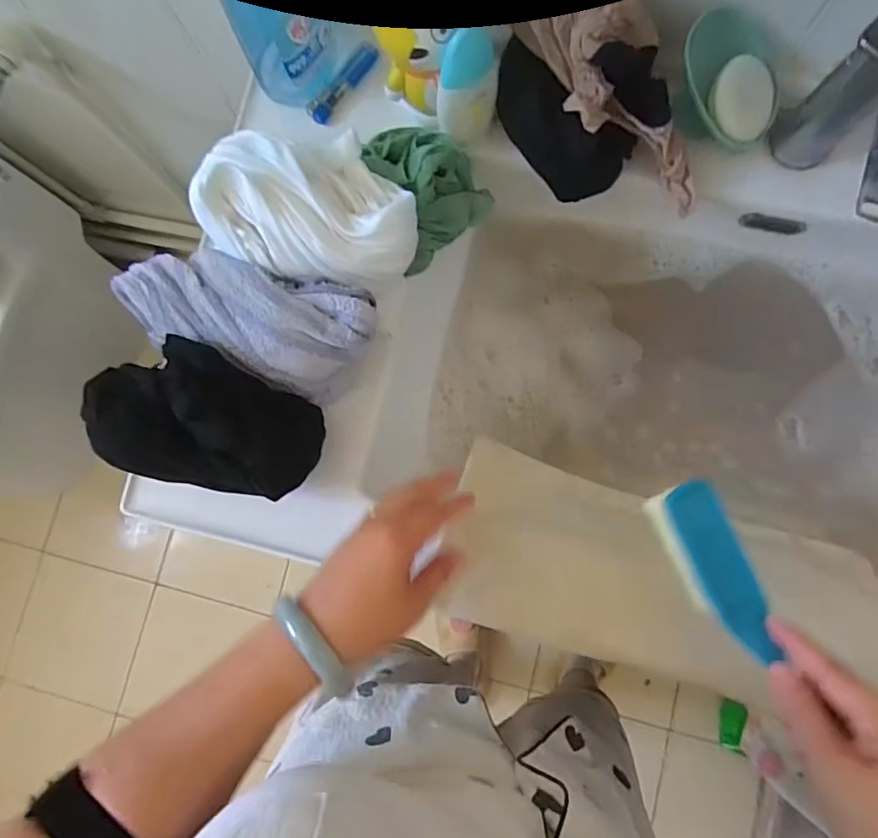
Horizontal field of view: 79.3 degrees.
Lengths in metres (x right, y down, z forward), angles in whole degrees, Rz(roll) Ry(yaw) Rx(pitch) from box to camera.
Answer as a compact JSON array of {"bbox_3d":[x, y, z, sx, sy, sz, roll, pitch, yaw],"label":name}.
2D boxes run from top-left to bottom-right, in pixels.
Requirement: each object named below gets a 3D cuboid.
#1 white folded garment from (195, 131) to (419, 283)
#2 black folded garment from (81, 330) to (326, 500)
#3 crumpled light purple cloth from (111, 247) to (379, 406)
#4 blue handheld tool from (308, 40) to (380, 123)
[{"bbox_3d":[-0.090,-0.156,0.394,0.136,0.095,0.107,14,84,6],"label":"white folded garment"},{"bbox_3d":[-0.172,-0.001,0.385,0.164,0.059,0.099,11,84,6],"label":"black folded garment"},{"bbox_3d":[-0.144,-0.077,0.397,0.182,0.049,0.082,19,85,7],"label":"crumpled light purple cloth"},{"bbox_3d":[-0.087,-0.309,0.487,0.018,0.014,0.084,44,88,8],"label":"blue handheld tool"}]

